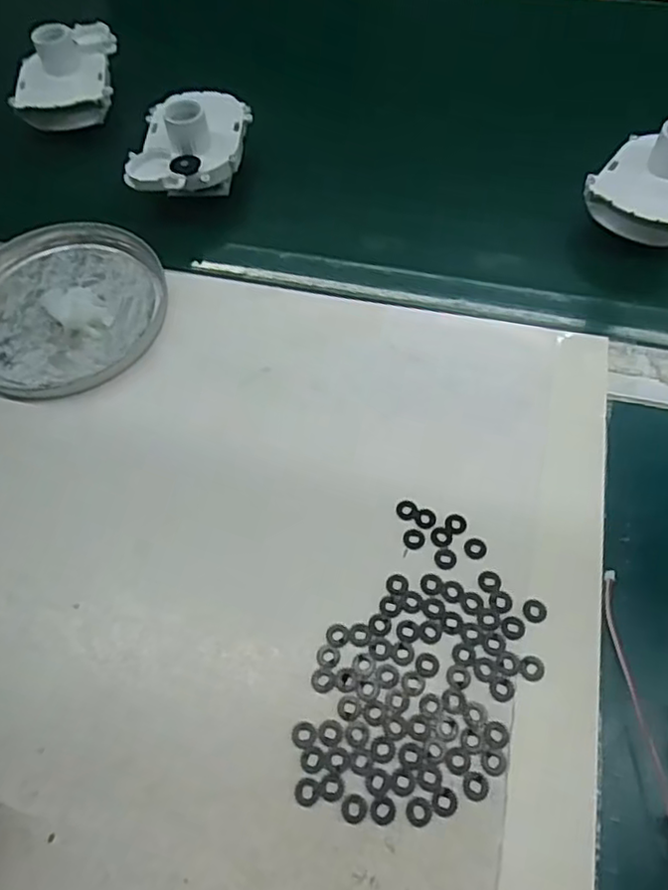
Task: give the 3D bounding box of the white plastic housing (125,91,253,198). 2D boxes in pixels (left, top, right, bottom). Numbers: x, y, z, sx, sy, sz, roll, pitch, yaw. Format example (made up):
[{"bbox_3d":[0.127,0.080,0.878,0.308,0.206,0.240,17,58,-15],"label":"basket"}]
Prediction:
[{"bbox_3d":[-0.099,-0.206,0.437,0.069,0.058,0.095,5,61,6],"label":"white plastic housing"}]

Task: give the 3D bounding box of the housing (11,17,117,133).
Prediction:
[{"bbox_3d":[-0.208,-0.287,0.491,0.068,0.055,0.091,-6,60,0],"label":"housing"}]

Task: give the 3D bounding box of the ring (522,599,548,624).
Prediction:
[{"bbox_3d":[0.092,0.076,0.288,0.010,0.004,0.011,-2,60,3],"label":"ring"}]

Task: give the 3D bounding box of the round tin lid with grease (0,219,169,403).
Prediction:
[{"bbox_3d":[-0.172,-0.089,0.396,0.127,0.012,0.133,-2,60,3],"label":"round tin lid with grease"}]

